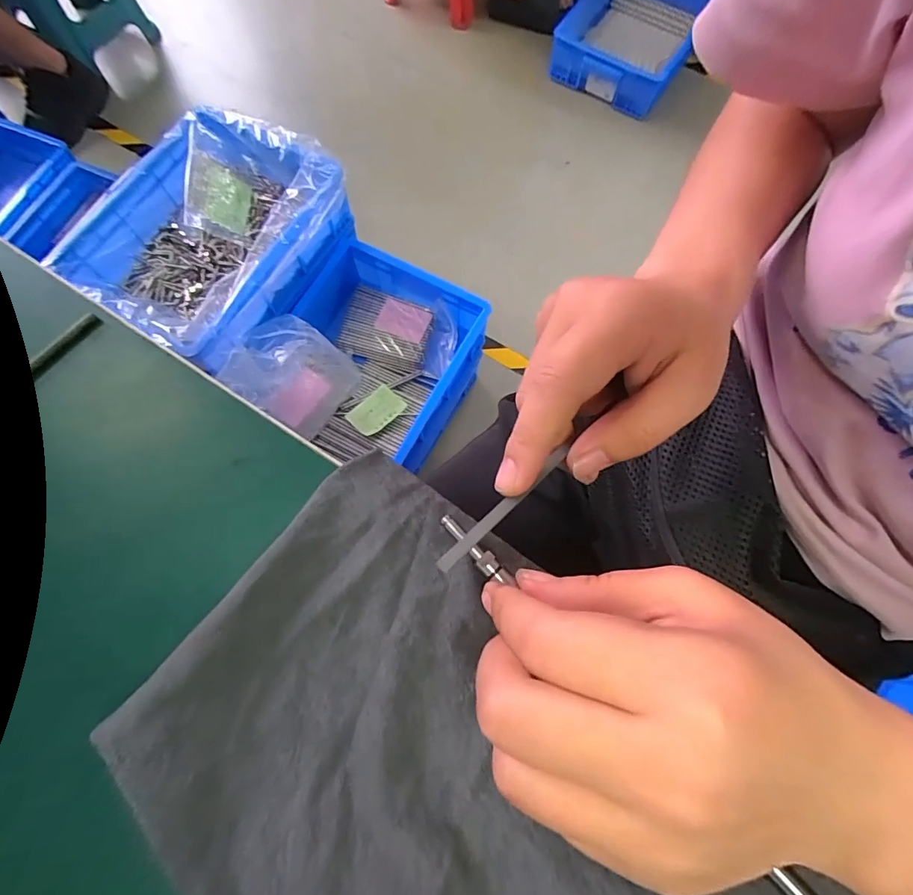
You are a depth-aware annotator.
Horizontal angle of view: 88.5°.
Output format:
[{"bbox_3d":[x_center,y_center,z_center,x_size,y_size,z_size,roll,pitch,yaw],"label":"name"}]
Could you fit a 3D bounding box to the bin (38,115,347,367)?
[{"bbox_3d":[-0.399,-0.338,0.776,0.292,0.140,0.400,28,74,7],"label":"bin"}]

